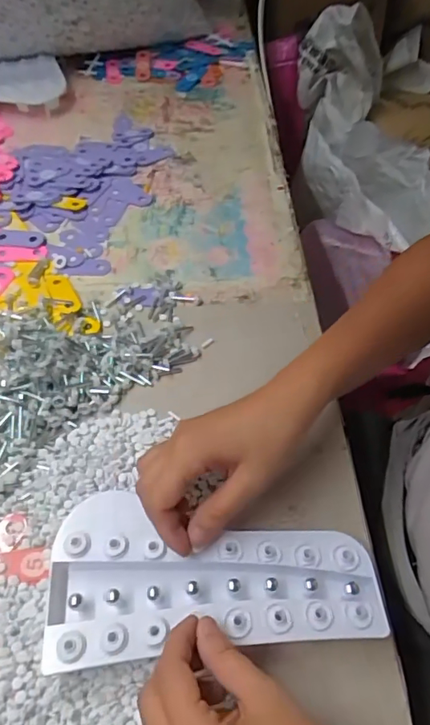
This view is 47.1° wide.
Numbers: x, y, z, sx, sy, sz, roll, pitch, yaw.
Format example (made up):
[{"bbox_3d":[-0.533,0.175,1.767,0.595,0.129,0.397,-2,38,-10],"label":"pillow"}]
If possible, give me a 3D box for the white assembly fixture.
[{"bbox_3d":[-0.001,0.154,0.351,0.224,0.028,0.107,1,56,2],"label":"white assembly fixture"}]

